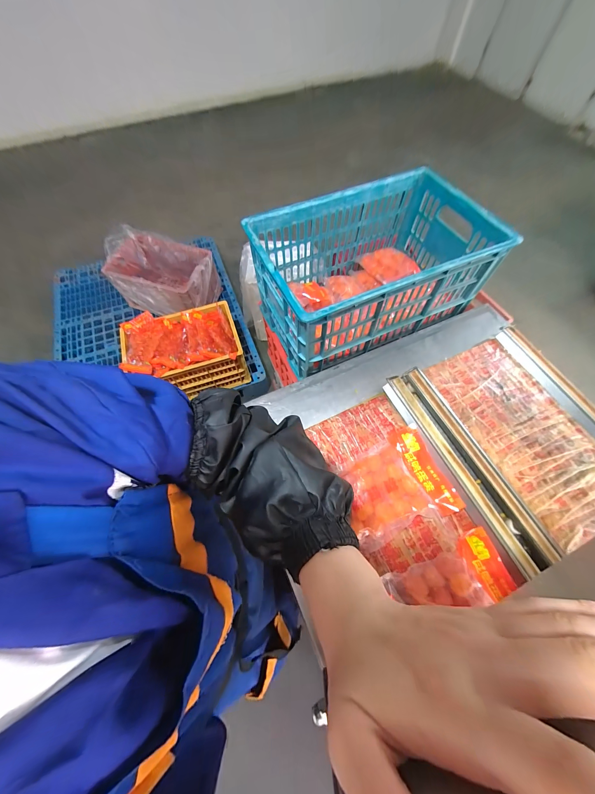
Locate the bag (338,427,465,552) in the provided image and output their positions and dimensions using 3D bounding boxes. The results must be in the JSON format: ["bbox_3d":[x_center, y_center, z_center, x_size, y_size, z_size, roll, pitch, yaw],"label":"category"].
[{"bbox_3d":[0.158,0.145,0.437,0.174,0.029,0.142,-20,67,-9],"label":"bag"}]

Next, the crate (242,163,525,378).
[{"bbox_3d":[0.159,-0.291,0.623,0.464,0.222,0.322,-22,67,-10],"label":"crate"}]

